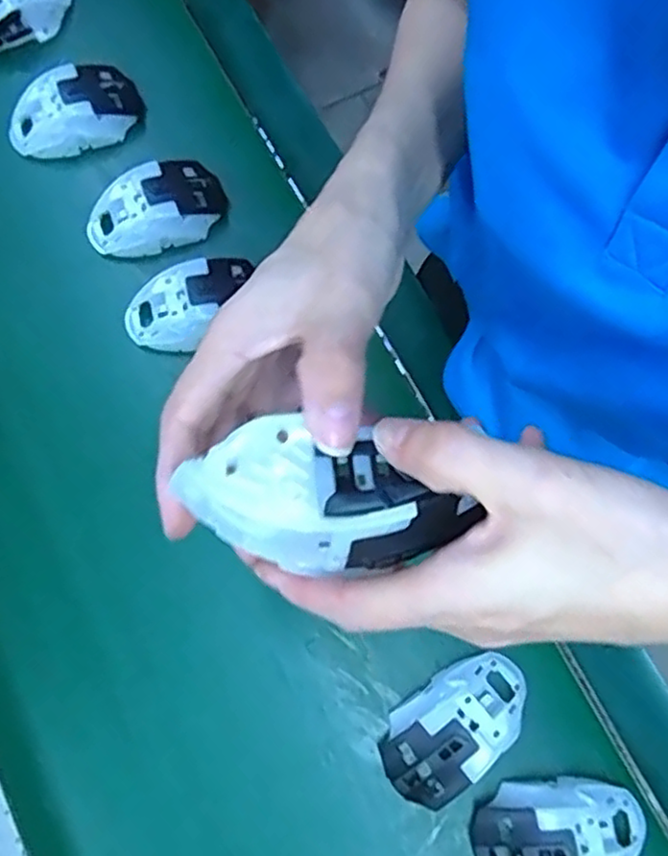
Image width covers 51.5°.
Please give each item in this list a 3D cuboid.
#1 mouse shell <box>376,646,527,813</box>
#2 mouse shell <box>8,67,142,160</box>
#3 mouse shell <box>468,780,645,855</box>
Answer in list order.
[{"bbox_3d":[0.084,0.209,0.489,0.112,0.040,0.067,-41,79,-12],"label":"mouse shell"},{"bbox_3d":[-0.228,-0.275,0.610,0.113,0.050,0.055,-24,78,-5],"label":"mouse shell"},{"bbox_3d":[0.156,0.279,0.471,0.119,0.036,0.067,-5,74,-3],"label":"mouse shell"}]

